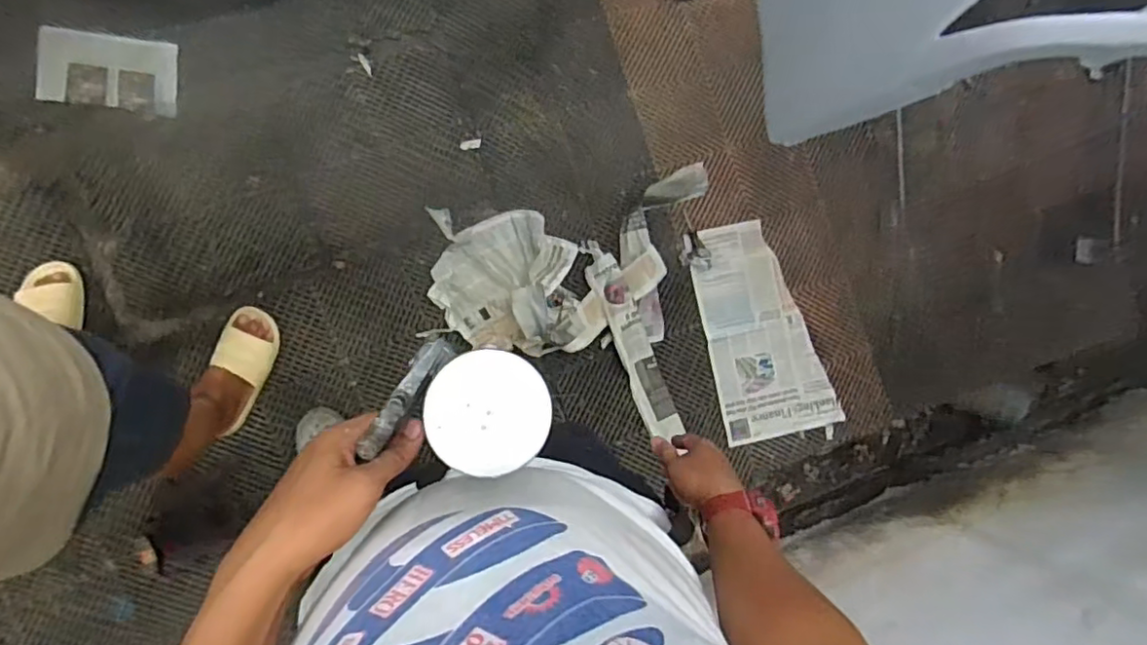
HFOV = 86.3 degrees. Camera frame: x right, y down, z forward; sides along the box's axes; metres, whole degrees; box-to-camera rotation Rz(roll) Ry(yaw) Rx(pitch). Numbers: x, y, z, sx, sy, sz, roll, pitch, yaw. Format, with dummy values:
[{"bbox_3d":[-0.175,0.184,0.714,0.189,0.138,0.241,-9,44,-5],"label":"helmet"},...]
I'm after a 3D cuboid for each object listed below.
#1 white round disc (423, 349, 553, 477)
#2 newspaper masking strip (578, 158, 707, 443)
[{"bbox_3d":[-0.053,0.055,0.381,0.075,0.010,0.073,0,87,-8],"label":"white round disc"},{"bbox_3d":[0.174,-0.062,1.480,0.284,0.079,0.646,3,90,-8],"label":"newspaper masking strip"}]

